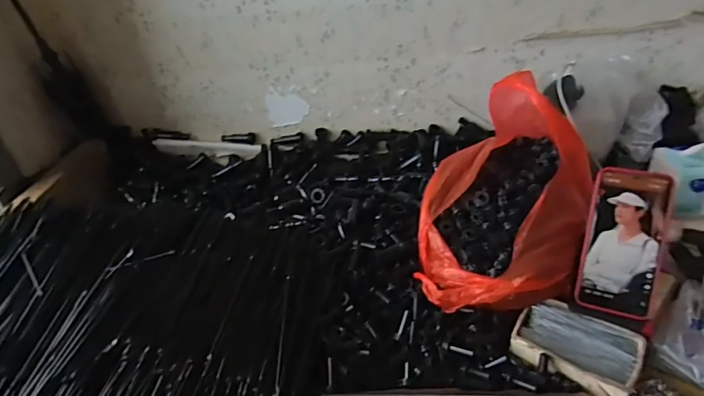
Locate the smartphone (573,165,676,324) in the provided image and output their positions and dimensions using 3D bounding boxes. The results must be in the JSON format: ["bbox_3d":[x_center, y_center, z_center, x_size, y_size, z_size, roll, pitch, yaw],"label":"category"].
[{"bbox_3d":[0.310,0.050,0.515,0.076,0.164,0.011,11,0,26],"label":"smartphone"}]

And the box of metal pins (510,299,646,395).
[{"bbox_3d":[0.262,0.173,0.527,0.126,0.029,0.092,19,41,35],"label":"box of metal pins"}]

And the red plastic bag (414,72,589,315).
[{"bbox_3d":[0.196,0.001,0.587,0.213,0.225,0.254,0,33,12],"label":"red plastic bag"}]

